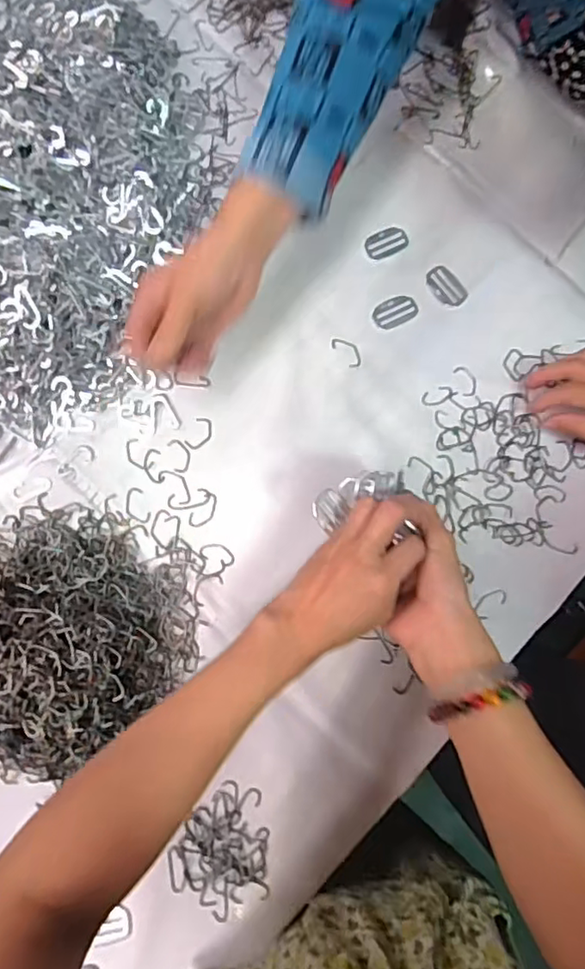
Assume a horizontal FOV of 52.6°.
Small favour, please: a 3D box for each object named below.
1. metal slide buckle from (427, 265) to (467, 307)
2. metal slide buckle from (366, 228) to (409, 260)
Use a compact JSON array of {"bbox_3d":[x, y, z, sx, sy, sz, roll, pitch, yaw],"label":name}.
[{"bbox_3d":[0.156,-0.200,0.600,0.028,0.004,0.045,-40,83,-8],"label":"metal slide buckle"},{"bbox_3d":[0.097,-0.248,0.608,0.046,0.004,0.029,-30,81,-6],"label":"metal slide buckle"}]

